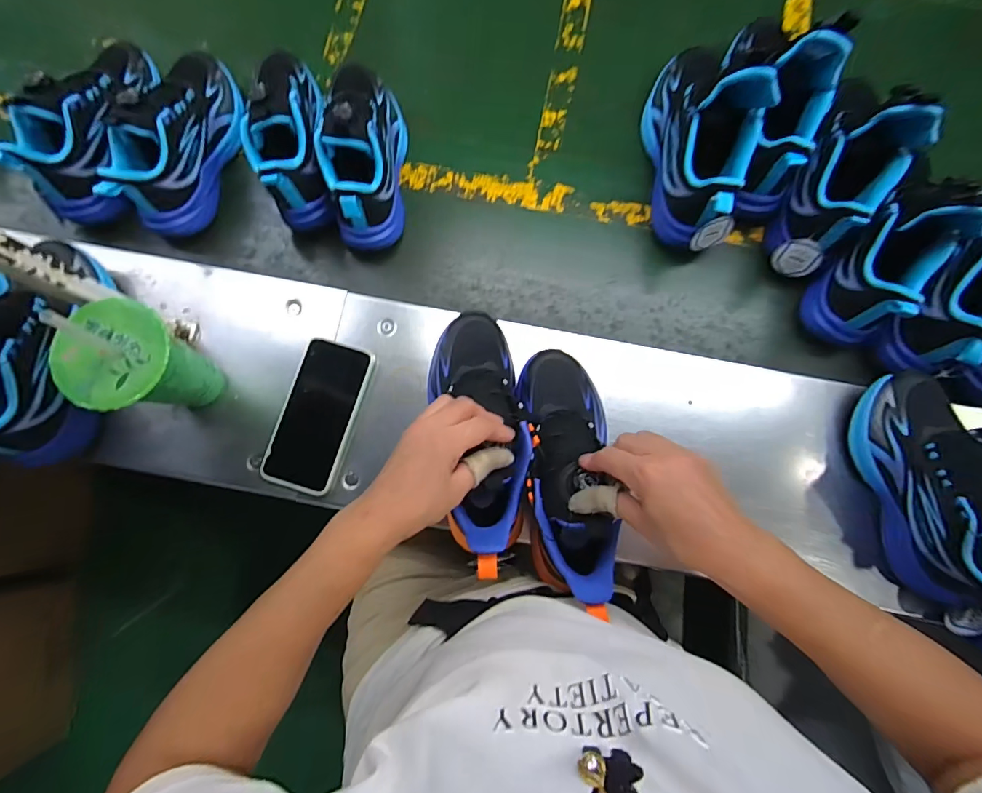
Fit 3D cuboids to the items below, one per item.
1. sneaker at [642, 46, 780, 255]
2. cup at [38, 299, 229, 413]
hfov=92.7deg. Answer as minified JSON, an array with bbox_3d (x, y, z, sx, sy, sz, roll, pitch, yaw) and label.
[{"bbox_3d":[0.242,-0.304,0.525,0.086,0.142,0.253,-2,77,-3],"label":"sneaker"},{"bbox_3d":[-0.320,-0.026,0.449,0.090,0.141,0.090,0,77,-2],"label":"cup"}]

